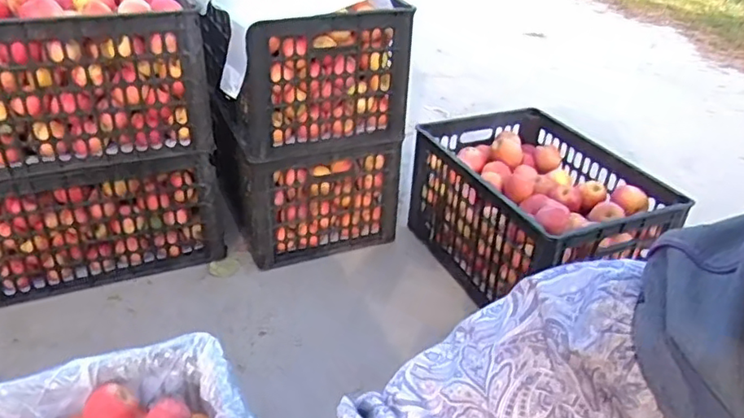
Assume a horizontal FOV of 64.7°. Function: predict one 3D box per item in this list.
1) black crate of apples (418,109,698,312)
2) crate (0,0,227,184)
[{"bbox_3d":[0.338,0.009,1.269,0.353,0.256,0.513,-9,32,-19],"label":"black crate of apples"},{"bbox_3d":[-0.565,-0.264,1.101,0.487,0.302,0.255,-10,32,-21],"label":"crate"}]

